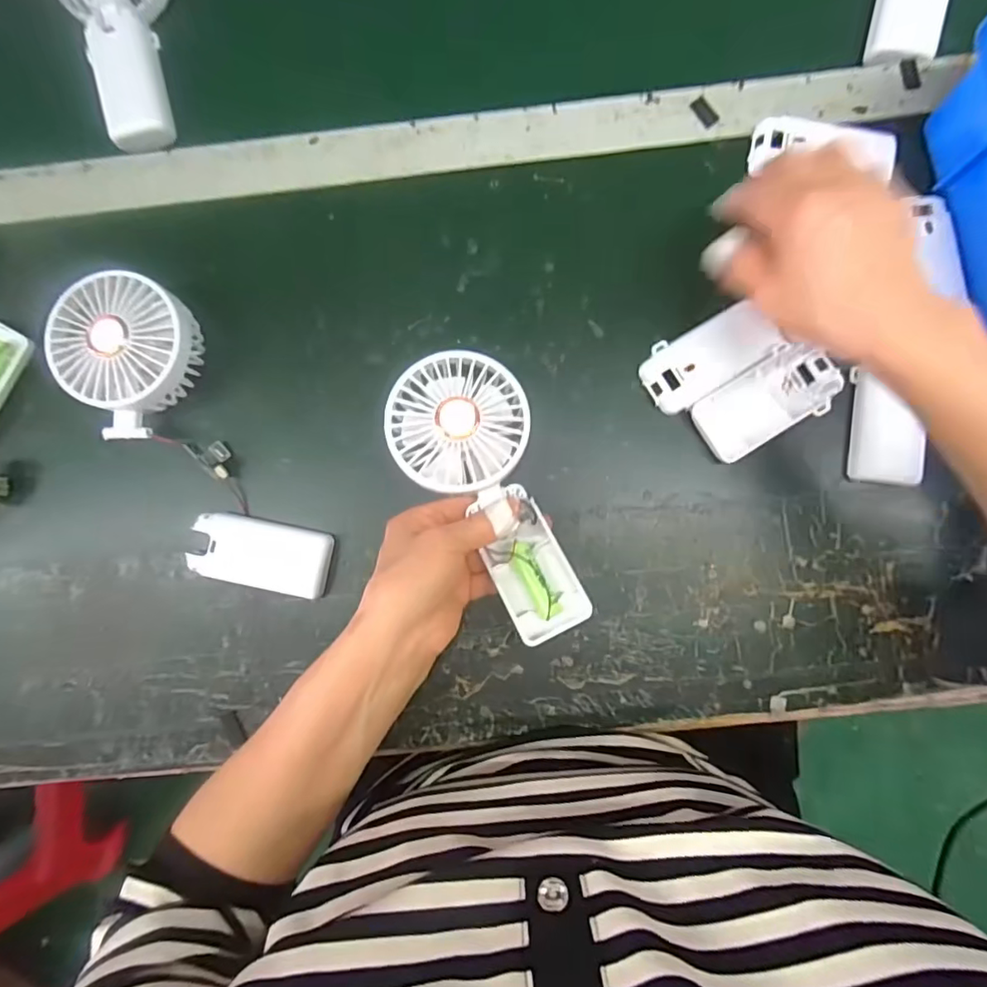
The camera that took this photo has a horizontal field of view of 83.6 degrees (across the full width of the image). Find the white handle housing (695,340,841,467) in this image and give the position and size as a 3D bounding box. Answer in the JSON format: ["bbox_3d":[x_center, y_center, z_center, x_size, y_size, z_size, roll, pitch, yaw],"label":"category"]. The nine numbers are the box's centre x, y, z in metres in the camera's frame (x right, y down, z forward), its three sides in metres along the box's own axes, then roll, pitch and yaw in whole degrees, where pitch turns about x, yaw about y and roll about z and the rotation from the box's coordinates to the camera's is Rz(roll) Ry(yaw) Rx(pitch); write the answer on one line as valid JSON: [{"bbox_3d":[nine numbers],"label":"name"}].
[{"bbox_3d":[0.180,-0.062,0.363,0.096,0.011,0.049,-28,86,1],"label":"white handle housing"}]

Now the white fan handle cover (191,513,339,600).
[{"bbox_3d":[-0.154,0.041,0.367,0.087,0.018,0.044,11,87,3],"label":"white fan handle cover"}]

